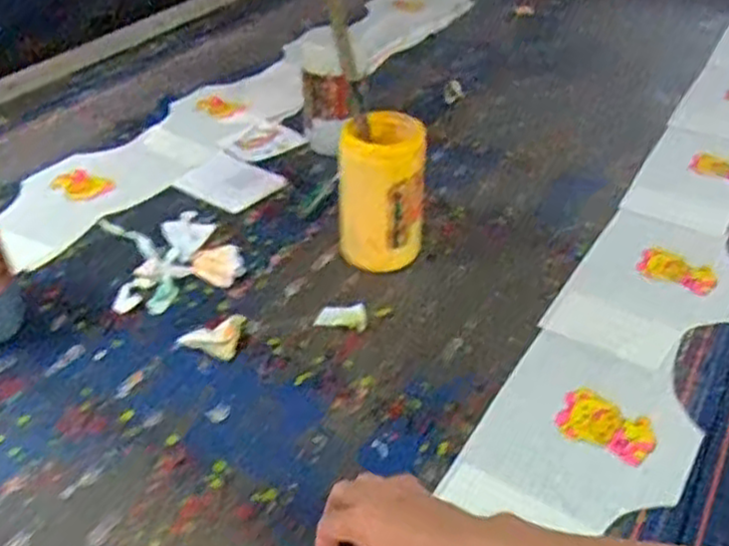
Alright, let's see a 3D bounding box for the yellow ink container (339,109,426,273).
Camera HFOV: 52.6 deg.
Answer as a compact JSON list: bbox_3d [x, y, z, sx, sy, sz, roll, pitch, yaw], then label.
[{"bbox_3d":[0.018,-0.089,0.851,0.099,0.178,0.076,4,38,6],"label":"yellow ink container"}]

